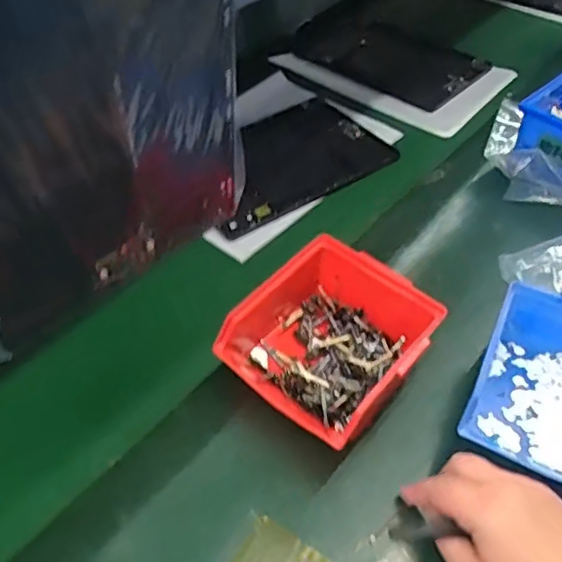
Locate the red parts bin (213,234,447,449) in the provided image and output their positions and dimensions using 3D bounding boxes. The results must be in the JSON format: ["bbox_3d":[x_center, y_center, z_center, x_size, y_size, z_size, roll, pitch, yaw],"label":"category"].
[{"bbox_3d":[0.031,0.046,0.463,0.147,0.070,0.138,31,53,27],"label":"red parts bin"}]

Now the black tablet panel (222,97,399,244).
[{"bbox_3d":[0.004,-0.141,0.683,0.221,0.017,0.161,-24,50,-21],"label":"black tablet panel"}]

